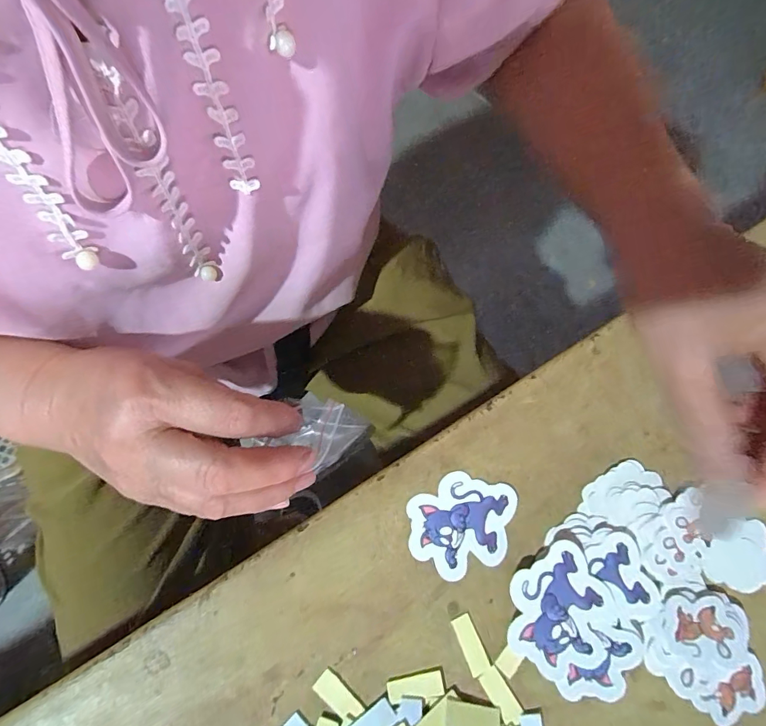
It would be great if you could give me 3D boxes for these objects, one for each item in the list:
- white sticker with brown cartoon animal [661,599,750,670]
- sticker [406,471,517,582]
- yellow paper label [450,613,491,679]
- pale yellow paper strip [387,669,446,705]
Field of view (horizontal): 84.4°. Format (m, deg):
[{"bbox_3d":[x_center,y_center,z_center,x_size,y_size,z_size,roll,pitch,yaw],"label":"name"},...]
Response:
[{"bbox_3d":[0.170,0.142,0.223,0.046,0.005,0.030,11,74,2],"label":"white sticker with brown cartoon animal"},{"bbox_3d":[0.043,0.091,0.238,0.057,0.004,0.054,13,74,3],"label":"sticker"},{"bbox_3d":[0.046,0.149,0.222,0.011,0.004,0.028,-22,75,-8],"label":"yellow paper label"},{"bbox_3d":[0.017,0.166,0.215,0.028,0.004,0.011,-10,74,-4],"label":"pale yellow paper strip"}]

